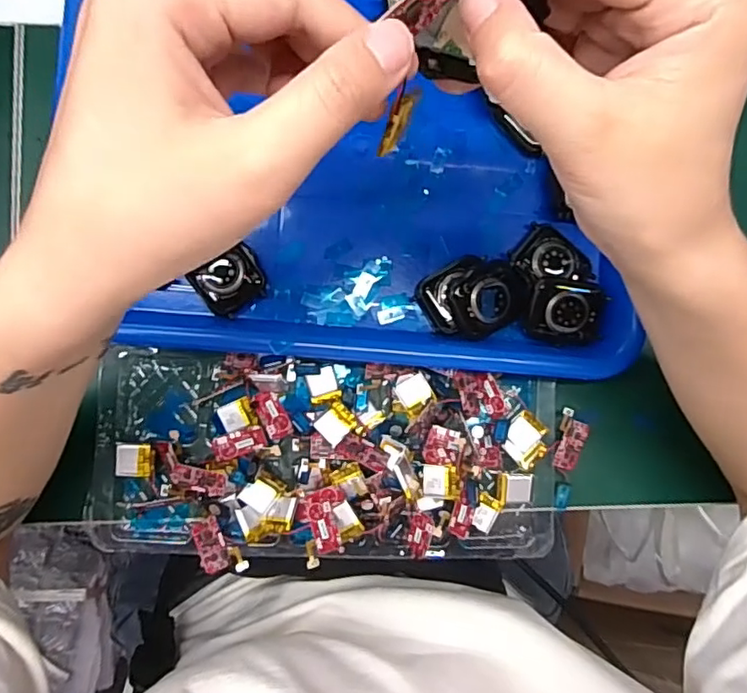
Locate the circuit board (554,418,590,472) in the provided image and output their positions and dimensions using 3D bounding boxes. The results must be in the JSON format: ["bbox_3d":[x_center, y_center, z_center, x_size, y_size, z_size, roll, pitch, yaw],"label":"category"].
[{"bbox_3d":[0.119,0.060,0.353,0.017,0.005,0.030,27,93,-11],"label":"circuit board"}]

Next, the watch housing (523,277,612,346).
[{"bbox_3d":[0.109,-0.019,0.331,0.042,0.006,0.035,10,85,-3],"label":"watch housing"}]

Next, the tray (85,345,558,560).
[{"bbox_3d":[-0.025,0.065,0.337,0.260,0.029,0.111,4,85,-4],"label":"tray"}]

